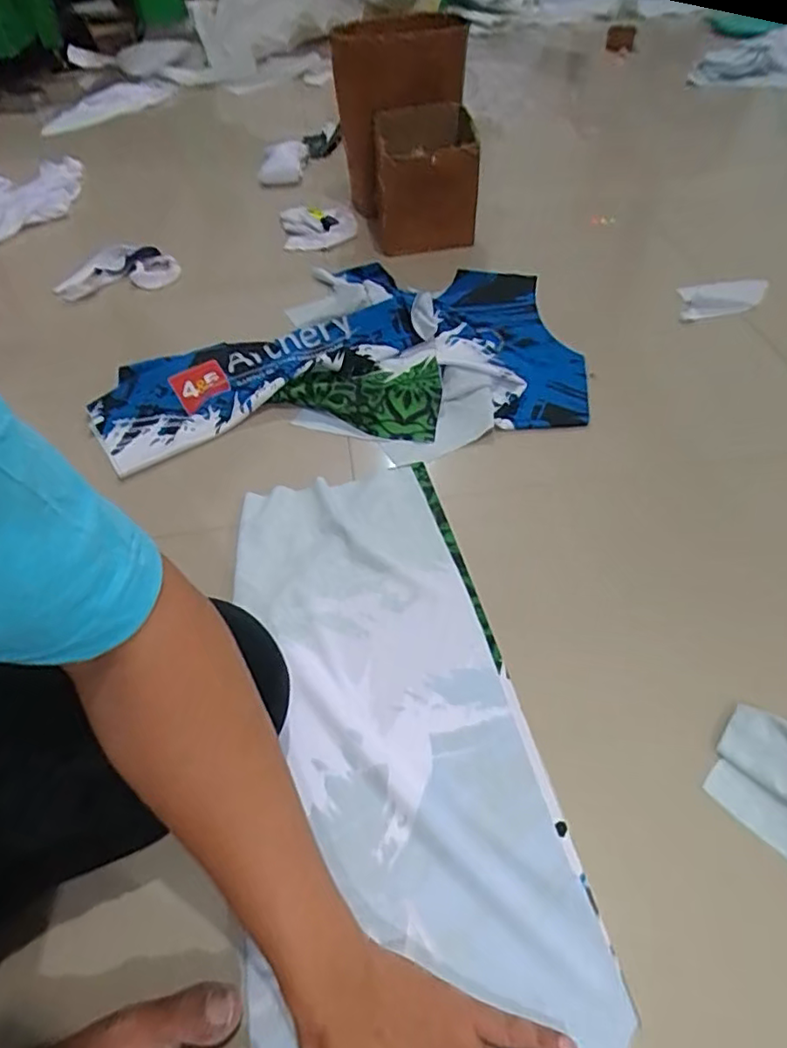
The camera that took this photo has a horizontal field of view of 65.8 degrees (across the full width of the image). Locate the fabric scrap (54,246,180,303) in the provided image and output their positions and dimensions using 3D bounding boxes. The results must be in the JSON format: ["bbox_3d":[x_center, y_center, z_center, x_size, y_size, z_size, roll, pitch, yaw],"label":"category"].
[{"bbox_3d":[-0.480,-0.439,1.057,0.209,0.046,0.105,-15,50,-8],"label":"fabric scrap"}]

